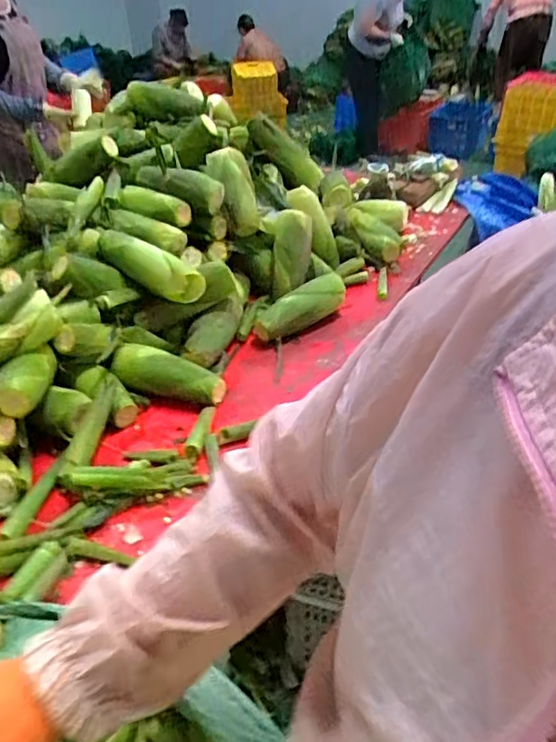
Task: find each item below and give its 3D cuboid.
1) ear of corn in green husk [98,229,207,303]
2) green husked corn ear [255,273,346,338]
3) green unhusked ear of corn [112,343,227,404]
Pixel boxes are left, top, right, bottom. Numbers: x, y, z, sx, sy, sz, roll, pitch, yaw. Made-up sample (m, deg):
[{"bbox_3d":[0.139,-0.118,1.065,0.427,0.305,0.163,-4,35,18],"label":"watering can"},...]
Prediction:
[{"bbox_3d":[-0.230,-0.187,0.959,0.224,0.068,0.061,23,43,30],"label":"ear of corn in green husk"},{"bbox_3d":[0.039,-0.132,1.067,0.206,0.063,0.091,-25,42,-28],"label":"green husked corn ear"},{"bbox_3d":[-0.179,0.005,0.908,0.197,0.049,0.065,18,39,5],"label":"green unhusked ear of corn"}]

